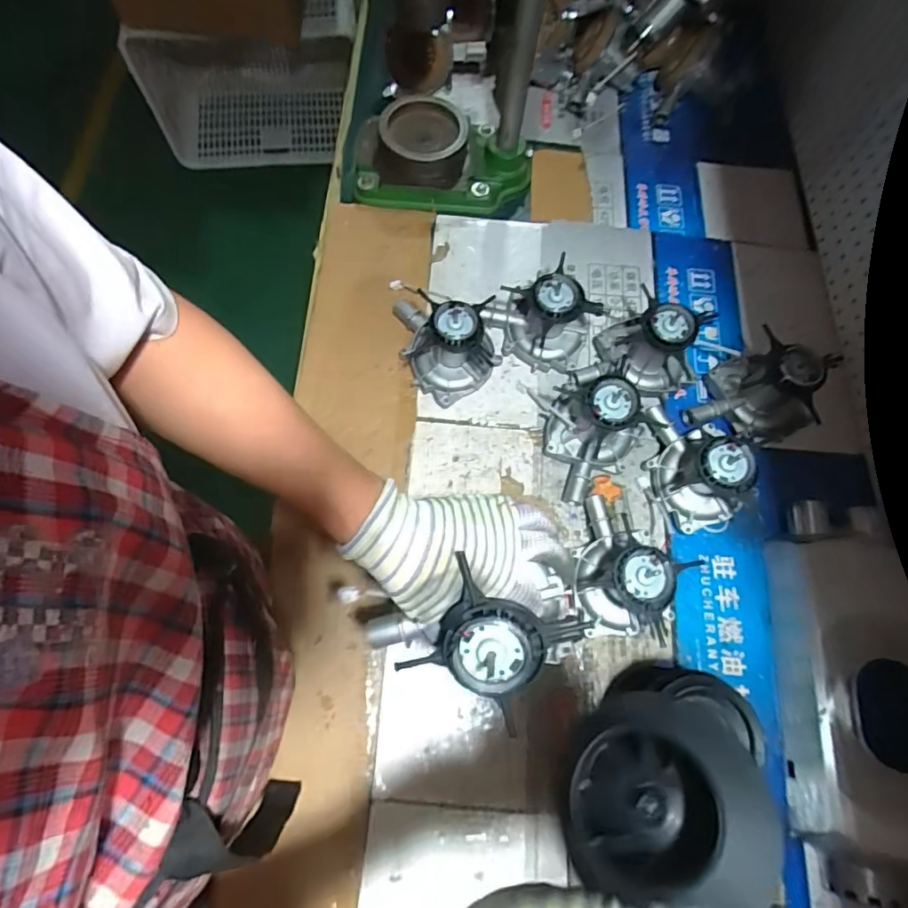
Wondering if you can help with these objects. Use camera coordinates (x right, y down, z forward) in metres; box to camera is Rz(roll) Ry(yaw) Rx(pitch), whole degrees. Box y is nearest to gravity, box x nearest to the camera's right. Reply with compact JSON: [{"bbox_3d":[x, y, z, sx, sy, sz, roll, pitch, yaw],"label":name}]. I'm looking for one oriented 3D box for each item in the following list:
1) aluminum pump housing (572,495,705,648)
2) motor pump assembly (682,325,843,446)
[{"bbox_3d":[0.193,0.124,0.577,0.111,0.099,0.149,14,70,1],"label":"aluminum pump housing"},{"bbox_3d":[0.380,-0.076,0.646,0.141,0.096,0.113,24,71,4],"label":"motor pump assembly"}]

